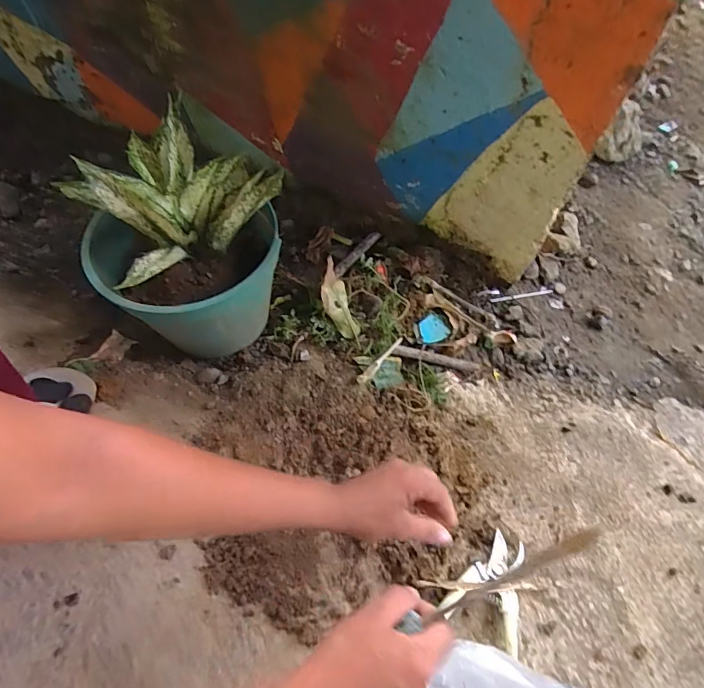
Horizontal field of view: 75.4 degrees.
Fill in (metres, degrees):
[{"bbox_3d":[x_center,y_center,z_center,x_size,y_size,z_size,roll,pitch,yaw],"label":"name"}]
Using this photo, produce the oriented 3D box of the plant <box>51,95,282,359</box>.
[{"bbox_3d":[-0.205,-0.106,0.578,0.213,0.252,0.217,-35,67,-20],"label":"plant"}]

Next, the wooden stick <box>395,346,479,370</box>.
[{"bbox_3d":[0.132,0.023,0.702,0.138,0.010,0.019,12,60,-9],"label":"wooden stick"}]

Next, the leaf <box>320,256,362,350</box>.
[{"bbox_3d":[-0.021,-0.059,0.691,0.041,0.031,0.134,-19,90,-8],"label":"leaf"}]

